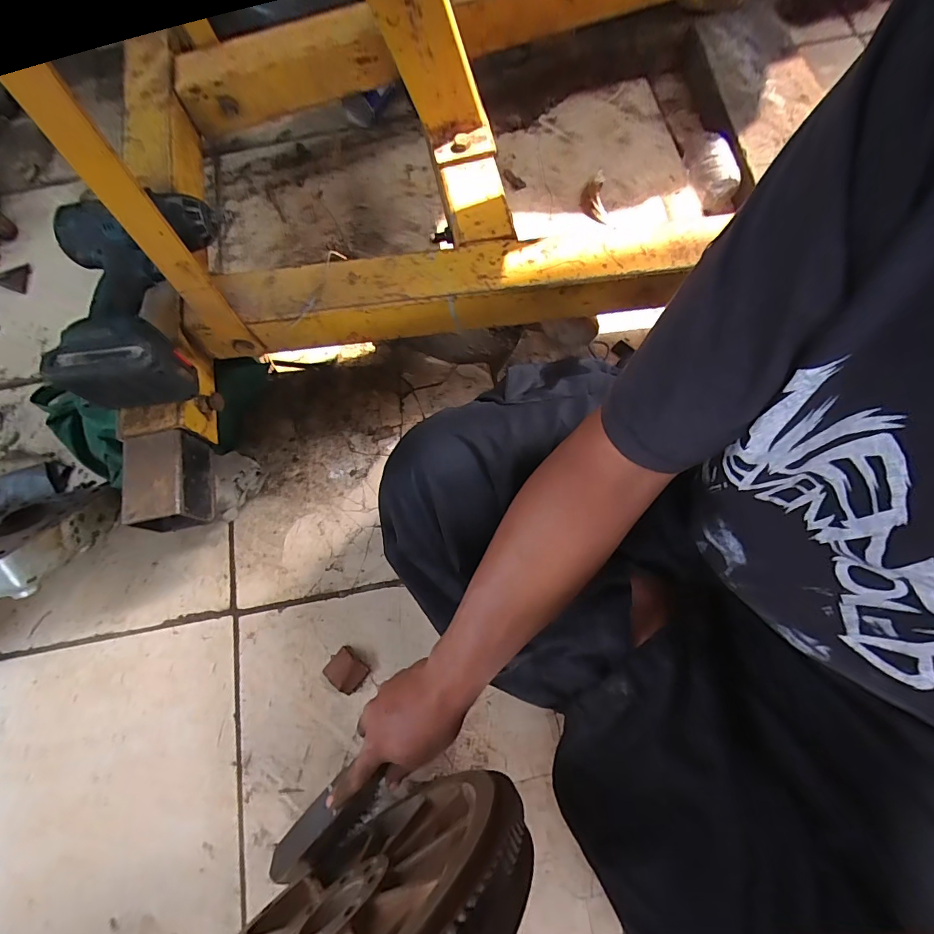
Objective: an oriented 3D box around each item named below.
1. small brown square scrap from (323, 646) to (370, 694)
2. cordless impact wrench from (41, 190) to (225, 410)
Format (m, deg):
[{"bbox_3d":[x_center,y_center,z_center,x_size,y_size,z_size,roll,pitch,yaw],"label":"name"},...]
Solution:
[{"bbox_3d":[-0.148,0.251,0.533,0.046,0.018,0.040,37,76,12],"label":"small brown square scrap"},{"bbox_3d":[-0.356,-0.175,0.457,0.157,0.070,0.230,1,73,3],"label":"cordless impact wrench"}]

